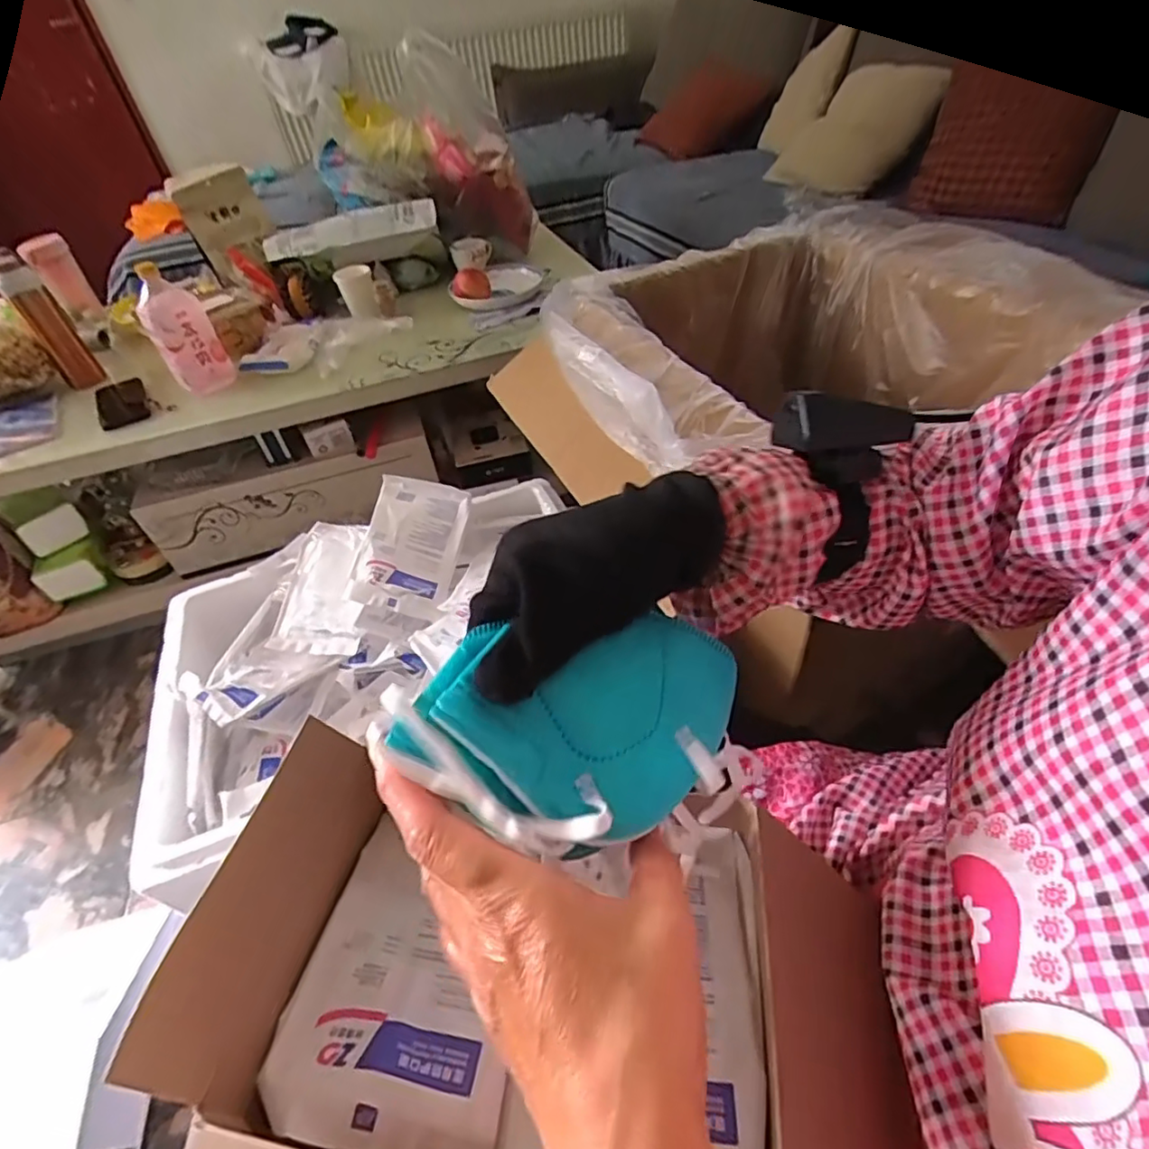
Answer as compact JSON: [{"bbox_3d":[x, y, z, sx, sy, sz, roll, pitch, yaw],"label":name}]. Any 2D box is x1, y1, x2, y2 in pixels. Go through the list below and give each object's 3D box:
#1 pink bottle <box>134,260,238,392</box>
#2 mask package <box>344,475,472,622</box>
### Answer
[{"bbox_3d":[-0.662,-0.407,1.002,0.092,0.186,0.062,-35,51,-24],"label":"pink bottle"},{"bbox_3d":[-0.214,-0.041,0.782,0.122,0.031,0.180,14,71,-8],"label":"mask package"}]

